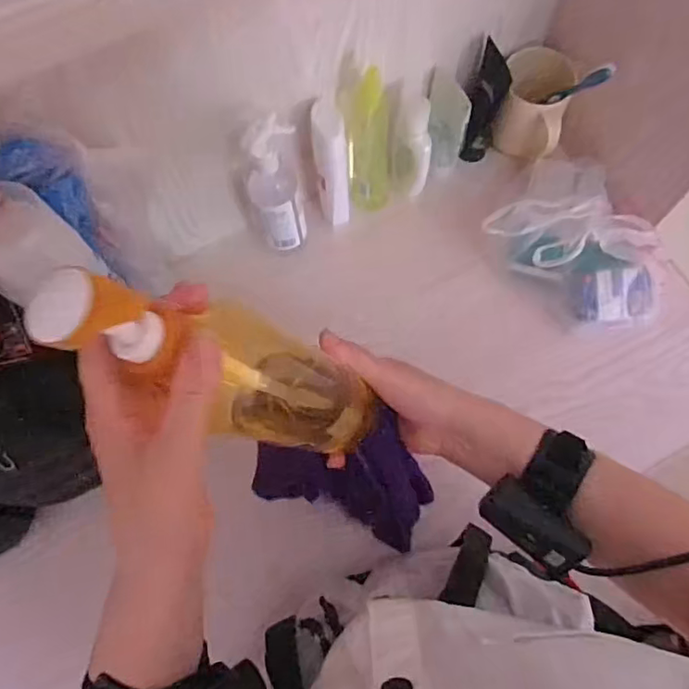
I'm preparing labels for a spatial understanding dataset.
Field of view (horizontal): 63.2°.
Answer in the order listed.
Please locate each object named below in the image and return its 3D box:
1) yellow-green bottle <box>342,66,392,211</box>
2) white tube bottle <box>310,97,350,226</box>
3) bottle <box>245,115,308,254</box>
[{"bbox_3d":[0.028,-0.225,0.627,0.053,0.191,0.047,1,71,3],"label":"yellow-green bottle"},{"bbox_3d":[-0.015,-0.200,0.636,0.035,0.180,0.042,-7,71,0],"label":"white tube bottle"},{"bbox_3d":[-0.073,-0.168,0.607,0.055,0.181,0.047,-17,71,-4],"label":"bottle"}]

